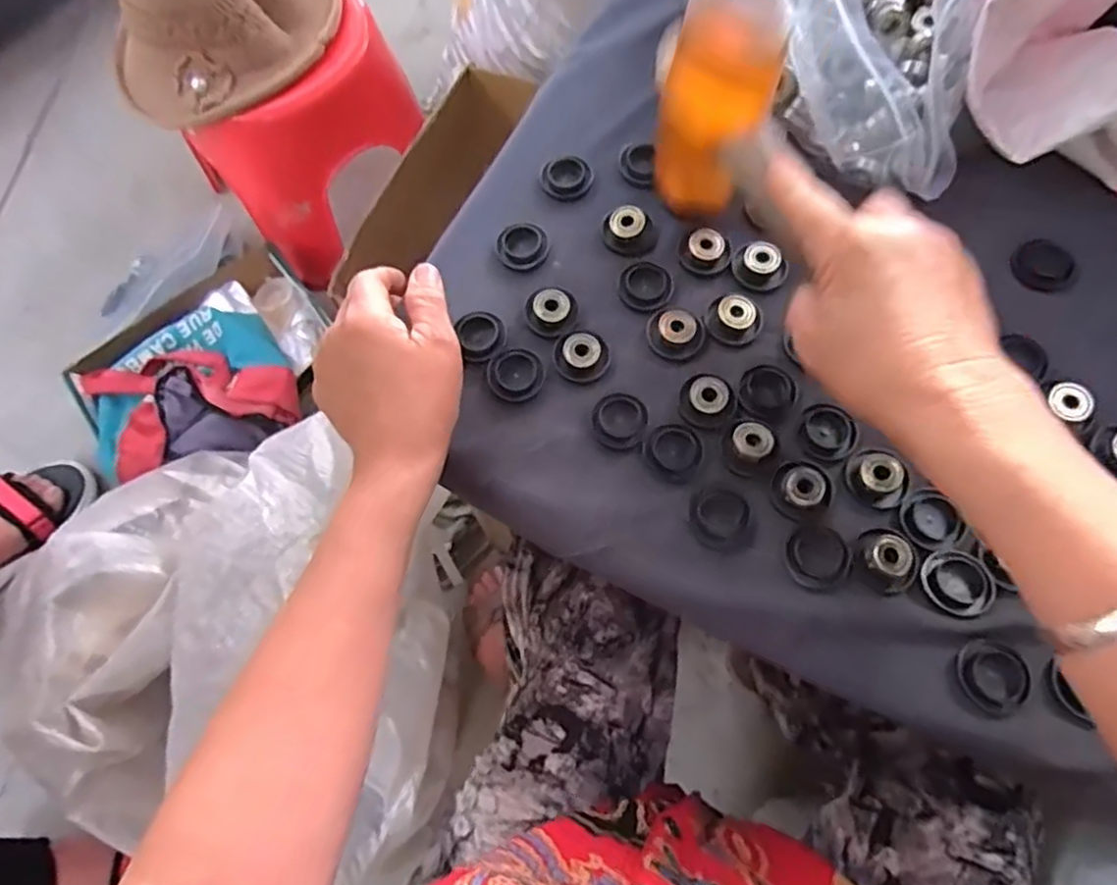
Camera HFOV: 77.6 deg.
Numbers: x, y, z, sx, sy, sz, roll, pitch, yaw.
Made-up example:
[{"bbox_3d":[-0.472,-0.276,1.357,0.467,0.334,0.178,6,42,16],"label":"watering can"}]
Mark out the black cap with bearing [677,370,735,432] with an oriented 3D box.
[{"bbox_3d":[0.084,-0.024,0.394,0.031,0.016,0.029,-1,70,2],"label":"black cap with bearing"}]

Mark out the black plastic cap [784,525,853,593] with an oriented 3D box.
[{"bbox_3d":[0.136,0.060,0.362,0.033,0.004,0.034,-1,70,2],"label":"black plastic cap"}]

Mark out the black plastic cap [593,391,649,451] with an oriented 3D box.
[{"bbox_3d":[0.034,-0.012,0.393,0.030,0.010,0.029,-1,70,2],"label":"black plastic cap"}]

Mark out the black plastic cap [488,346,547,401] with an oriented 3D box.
[{"bbox_3d":[-0.025,-0.040,0.405,0.031,0.007,0.032,-1,70,2],"label":"black plastic cap"}]

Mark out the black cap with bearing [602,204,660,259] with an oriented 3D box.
[{"bbox_3d":[0.043,-0.129,0.424,0.033,0.013,0.030,4,70,4],"label":"black cap with bearing"}]

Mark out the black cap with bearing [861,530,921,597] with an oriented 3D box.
[{"bbox_3d":[0.174,0.061,0.360,0.028,0.015,0.031,-27,71,-7],"label":"black cap with bearing"}]

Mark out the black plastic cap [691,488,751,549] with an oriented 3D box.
[{"bbox_3d":[0.086,0.040,0.373,0.030,0.012,0.028,-1,70,2],"label":"black plastic cap"}]

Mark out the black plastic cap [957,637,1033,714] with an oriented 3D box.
[{"bbox_3d":[0.213,0.115,0.340,0.031,0.008,0.034,-1,70,2],"label":"black plastic cap"}]

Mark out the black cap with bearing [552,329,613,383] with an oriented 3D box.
[{"bbox_3d":[0.014,-0.052,0.407,0.033,0.011,0.031,-1,70,2],"label":"black cap with bearing"}]

